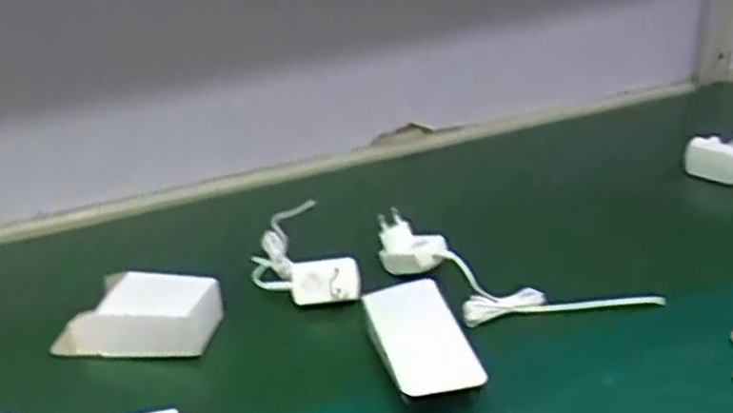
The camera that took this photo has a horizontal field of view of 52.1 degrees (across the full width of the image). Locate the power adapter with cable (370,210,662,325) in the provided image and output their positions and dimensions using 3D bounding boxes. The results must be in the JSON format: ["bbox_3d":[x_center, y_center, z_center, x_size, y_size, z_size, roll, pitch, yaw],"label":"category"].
[{"bbox_3d":[0.121,0.067,0.670,0.255,0.048,0.087,10,34,25],"label":"power adapter with cable"}]

